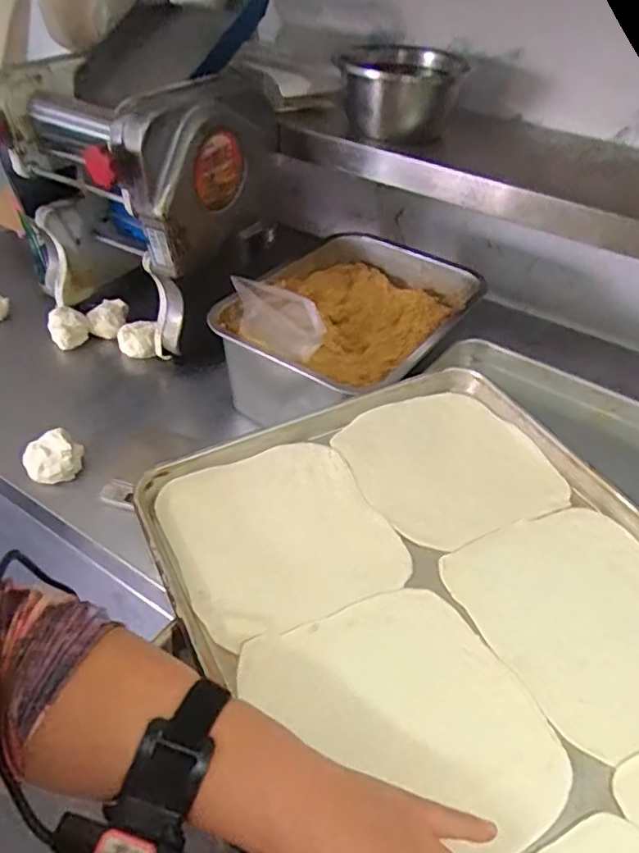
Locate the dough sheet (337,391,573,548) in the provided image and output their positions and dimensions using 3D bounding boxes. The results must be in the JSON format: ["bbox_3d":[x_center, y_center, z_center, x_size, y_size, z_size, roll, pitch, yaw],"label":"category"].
[{"bbox_3d":[0.129,0.035,0.601,0.186,0.012,0.176,-16,46,-21],"label":"dough sheet"}]

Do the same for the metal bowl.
[{"bbox_3d":[0.116,-0.484,0.882,0.161,0.102,0.161,2,43,-2],"label":"metal bowl"}]

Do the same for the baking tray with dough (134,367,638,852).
[{"bbox_3d":[0.144,0.181,0.450,0.402,0.032,0.592,-19,47,-23],"label":"baking tray with dough"}]

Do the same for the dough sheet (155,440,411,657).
[{"bbox_3d":[-0.036,0.095,0.541,0.182,0.010,0.183,-17,47,-21],"label":"dough sheet"}]

